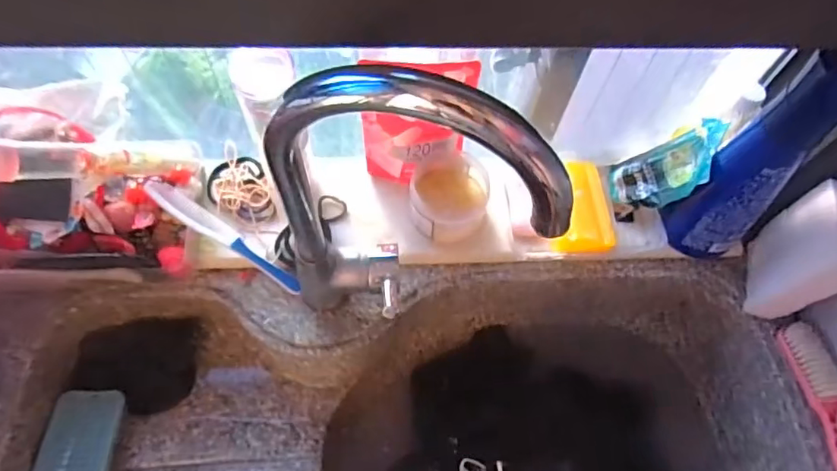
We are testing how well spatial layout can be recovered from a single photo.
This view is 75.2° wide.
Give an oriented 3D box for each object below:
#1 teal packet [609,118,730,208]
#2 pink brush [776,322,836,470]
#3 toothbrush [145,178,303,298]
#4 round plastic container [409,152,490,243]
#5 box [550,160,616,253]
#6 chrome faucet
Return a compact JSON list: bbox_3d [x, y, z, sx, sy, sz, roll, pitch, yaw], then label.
[{"bbox_3d":[0.261,-0.065,0.573,0.028,0.129,0.071,22,61,-24],"label":"teal packet"},{"bbox_3d":[0.402,0.188,0.511,0.035,0.028,0.216,-5,64,-5],"label":"pink brush"},{"bbox_3d":[-0.196,0.004,0.555,0.178,0.011,0.019,37,66,-13],"label":"toothbrush"},{"bbox_3d":[0.034,-0.043,0.587,0.080,0.043,0.094,13,64,4],"label":"round plastic container"},{"bbox_3d":[0.174,-0.032,0.593,0.063,0.021,0.110,-1,64,-3],"label":"box"},{"bbox_3d":[-0.009,0.005,0.405,0.188,0.315,0.055,20,65,7],"label":"chrome faucet"}]

